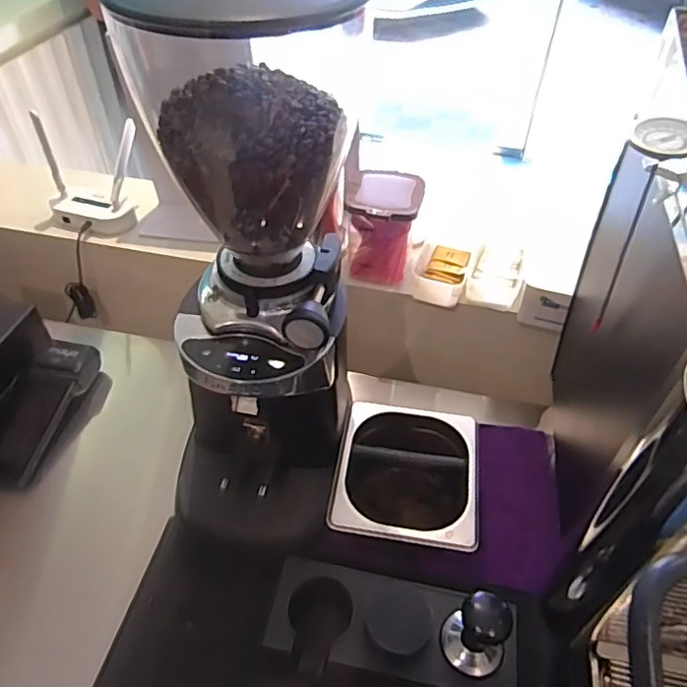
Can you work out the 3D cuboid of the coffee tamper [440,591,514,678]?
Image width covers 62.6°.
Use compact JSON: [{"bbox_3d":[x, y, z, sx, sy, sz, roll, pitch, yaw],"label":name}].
[{"bbox_3d":[0.122,0.268,0.519,0.050,0.087,0.051,1,46,-1],"label":"coffee tamper"}]

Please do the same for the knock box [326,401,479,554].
[{"bbox_3d":[0.074,0.172,0.681,0.160,0.094,0.175,8,46,6],"label":"knock box"}]

